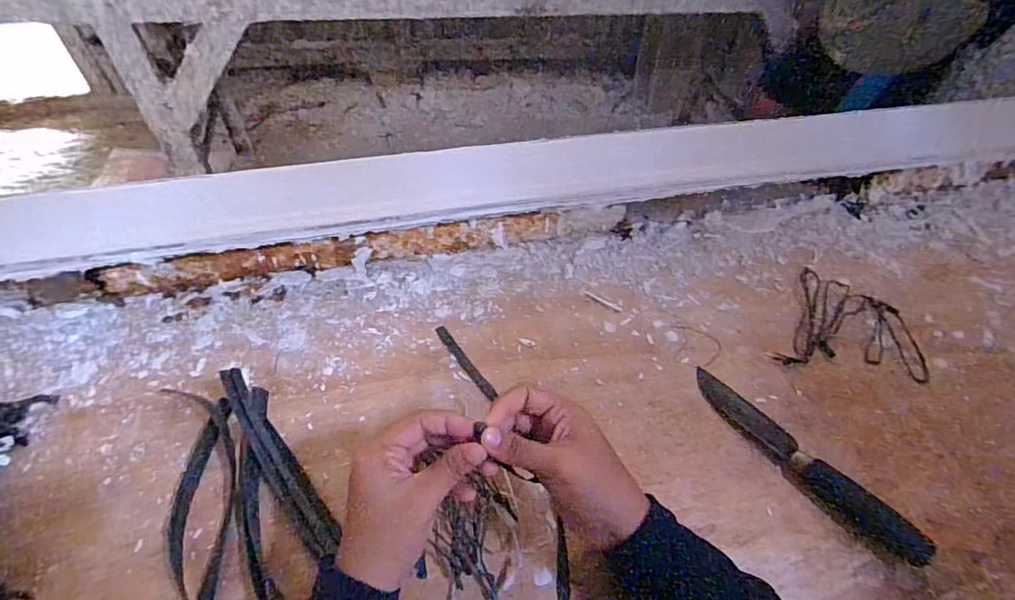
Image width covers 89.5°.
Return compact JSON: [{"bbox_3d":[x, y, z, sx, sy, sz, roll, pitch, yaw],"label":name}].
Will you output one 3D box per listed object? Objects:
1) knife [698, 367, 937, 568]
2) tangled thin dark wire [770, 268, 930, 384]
[{"bbox_3d":[0.253,0.138,0.447,0.032,0.024,0.211,-31,60,-26],"label":"knife"},{"bbox_3d":[0.372,0.039,0.545,0.138,0.012,0.148,27,54,17],"label":"tangled thin dark wire"}]

